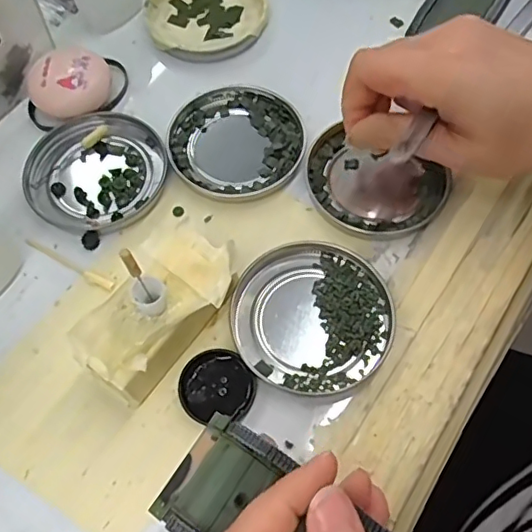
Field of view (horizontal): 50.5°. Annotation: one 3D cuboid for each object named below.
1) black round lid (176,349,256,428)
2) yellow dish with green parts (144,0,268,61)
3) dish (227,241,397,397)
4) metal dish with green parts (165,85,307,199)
[{"bbox_3d":[-0.023,0.057,0.268,0.035,0.006,0.032,0,64,0],"label":"black round lid"},{"bbox_3d":[-0.040,-0.169,0.376,0.076,0.012,0.075,0,64,0],"label":"yellow dish with green parts"},{"bbox_3d":[0.023,0.024,0.282,0.078,0.008,0.075,0,64,0],"label":"dish"},{"bbox_3d":[-0.018,-0.074,0.332,0.078,0.007,0.077,0,64,0],"label":"metal dish with green parts"}]

